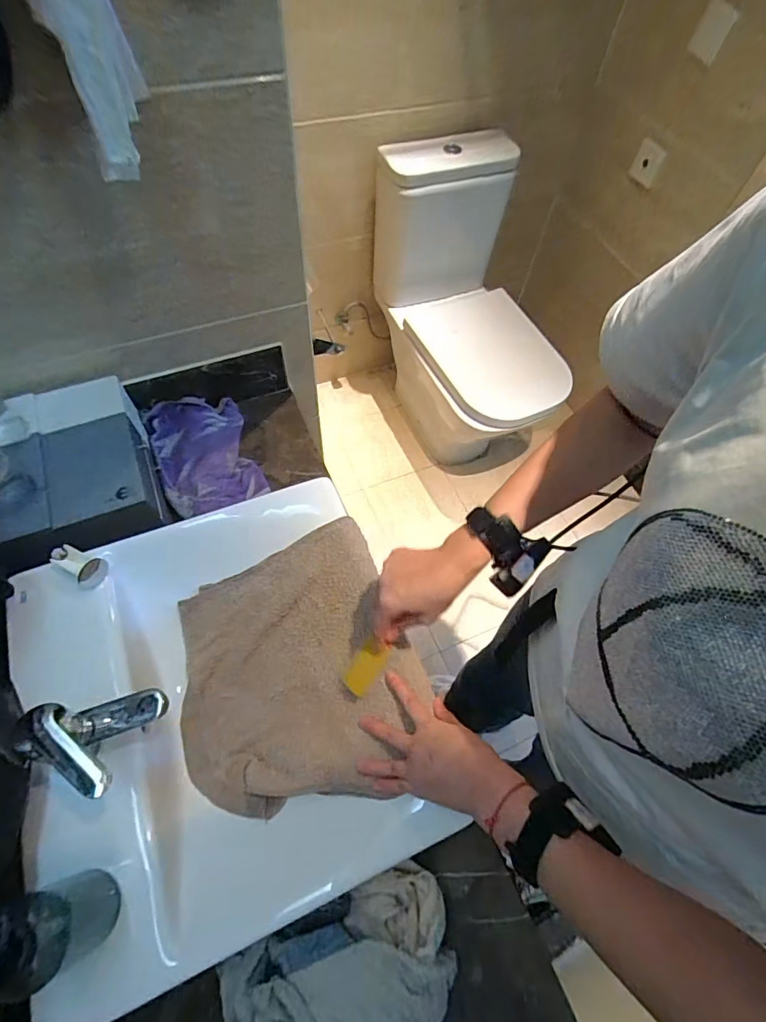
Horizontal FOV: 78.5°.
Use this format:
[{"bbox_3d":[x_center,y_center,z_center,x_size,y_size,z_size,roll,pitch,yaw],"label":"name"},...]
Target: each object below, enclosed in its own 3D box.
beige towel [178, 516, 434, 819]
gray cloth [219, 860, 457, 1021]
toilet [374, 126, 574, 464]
[{"bbox_3d":[-0.111,0.199,0.607,0.305,0.050,0.305,-27,65,4],"label":"beige towel"},{"bbox_3d":[-0.036,0.508,0.497,0.247,0.085,0.154,-21,65,-15],"label":"gray cloth"},{"bbox_3d":[0.277,-0.535,1.462,0.465,0.829,0.670,-31,68,-19],"label":"toilet"}]

